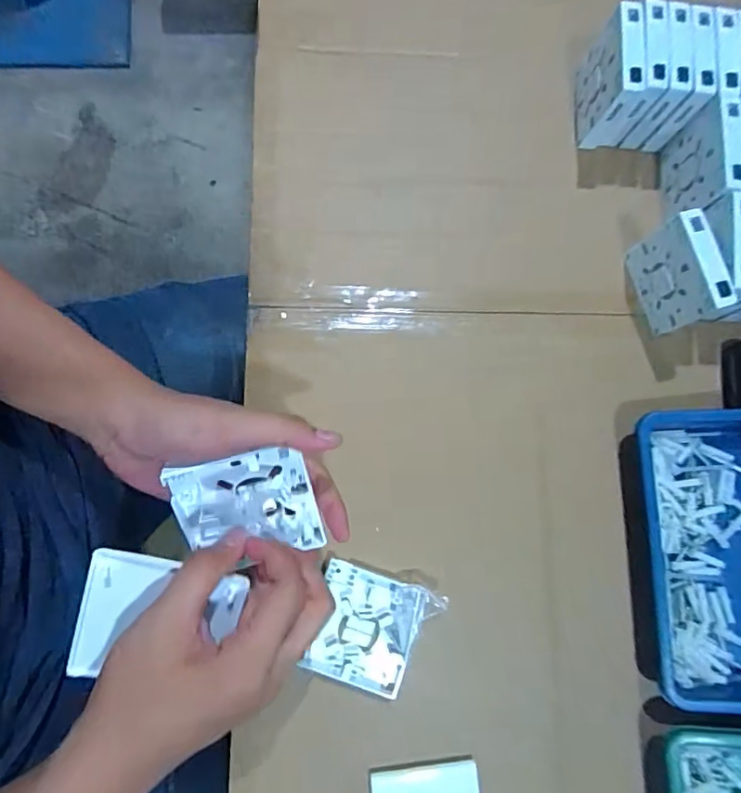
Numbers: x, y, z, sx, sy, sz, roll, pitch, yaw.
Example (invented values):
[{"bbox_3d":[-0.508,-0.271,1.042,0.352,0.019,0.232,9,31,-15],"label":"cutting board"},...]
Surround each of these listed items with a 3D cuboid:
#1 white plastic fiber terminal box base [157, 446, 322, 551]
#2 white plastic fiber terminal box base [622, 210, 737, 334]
[{"bbox_3d":[-0.080,0.072,0.354,0.091,0.009,0.070,-6,109,-11],"label":"white plastic fiber terminal box base"},{"bbox_3d":[0.269,-0.105,0.469,0.024,0.078,0.083,-14,82,-6],"label":"white plastic fiber terminal box base"}]

